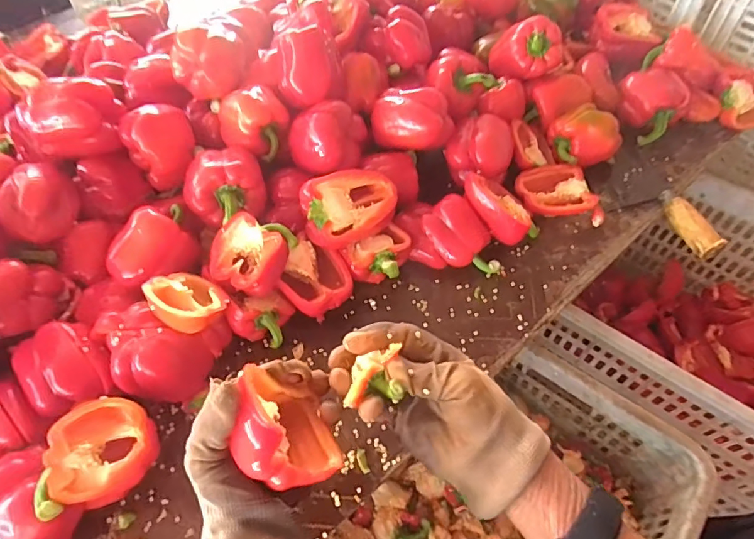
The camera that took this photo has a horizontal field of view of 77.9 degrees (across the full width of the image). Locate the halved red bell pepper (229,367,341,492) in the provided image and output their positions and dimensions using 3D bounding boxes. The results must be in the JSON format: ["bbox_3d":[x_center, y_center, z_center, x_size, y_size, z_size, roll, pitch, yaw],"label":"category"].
[{"bbox_3d":[-0.065,0.111,0.321,0.058,0.069,0.082,-32,61,-17],"label":"halved red bell pepper"}]

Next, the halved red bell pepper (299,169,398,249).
[{"bbox_3d":[-0.031,-0.075,0.550,0.109,0.032,0.081,-26,90,-24],"label":"halved red bell pepper"}]

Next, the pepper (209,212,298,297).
[{"bbox_3d":[-0.141,-0.014,0.518,0.079,0.050,0.084,20,61,15],"label":"pepper"}]

